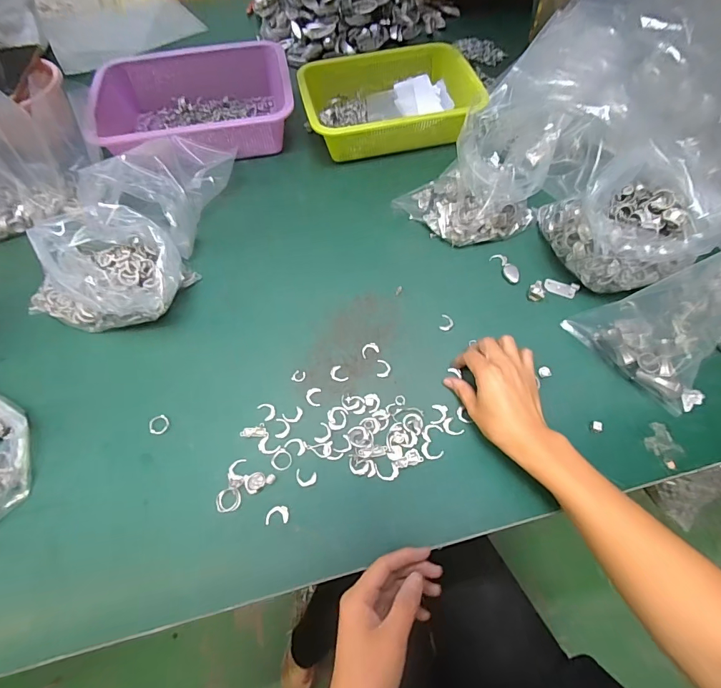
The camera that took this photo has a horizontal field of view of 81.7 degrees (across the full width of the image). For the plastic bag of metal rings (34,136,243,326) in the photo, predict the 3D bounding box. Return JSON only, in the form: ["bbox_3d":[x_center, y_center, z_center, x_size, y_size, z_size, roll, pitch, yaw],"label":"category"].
[{"bbox_3d":[-0.292,-0.156,0.528,0.194,0.119,0.273,8,61,8],"label":"plastic bag of metal rings"}]

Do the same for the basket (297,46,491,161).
[{"bbox_3d":[0.045,-0.392,0.670,0.262,0.086,0.178,-10,60,-1],"label":"basket"}]

